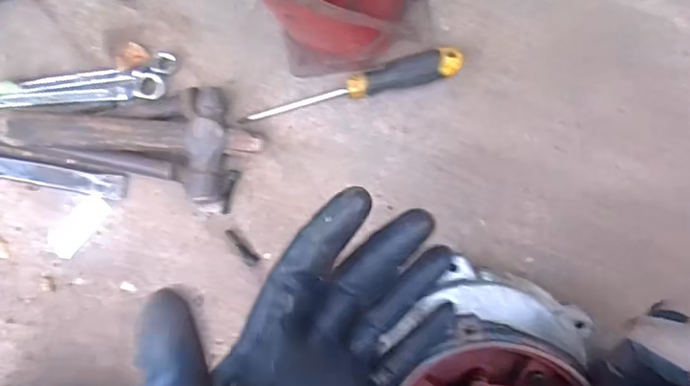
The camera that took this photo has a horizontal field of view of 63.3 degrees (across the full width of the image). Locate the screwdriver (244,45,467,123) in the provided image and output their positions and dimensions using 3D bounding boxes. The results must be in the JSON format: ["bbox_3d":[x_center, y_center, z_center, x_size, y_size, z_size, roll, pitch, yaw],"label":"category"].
[{"bbox_3d":[0.004,-0.110,0.575,0.232,0.036,0.029,-11,86,8],"label":"screwdriver"}]

